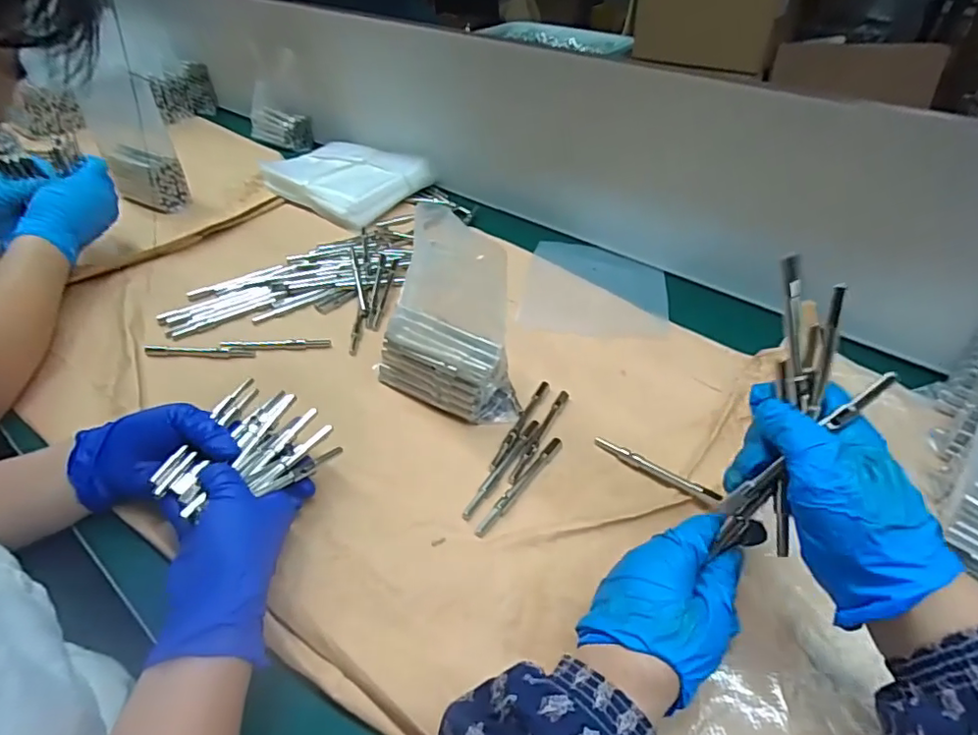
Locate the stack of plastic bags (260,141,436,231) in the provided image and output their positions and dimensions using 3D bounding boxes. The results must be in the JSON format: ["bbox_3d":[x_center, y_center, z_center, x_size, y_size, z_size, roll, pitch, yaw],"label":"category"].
[{"bbox_3d":[-0.222,-0.297,0.861,0.222,0.035,0.181,26,48,27],"label":"stack of plastic bags"}]

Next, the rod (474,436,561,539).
[{"bbox_3d":[0.027,0.095,0.452,0.012,0.006,0.113,26,49,27],"label":"rod"}]

